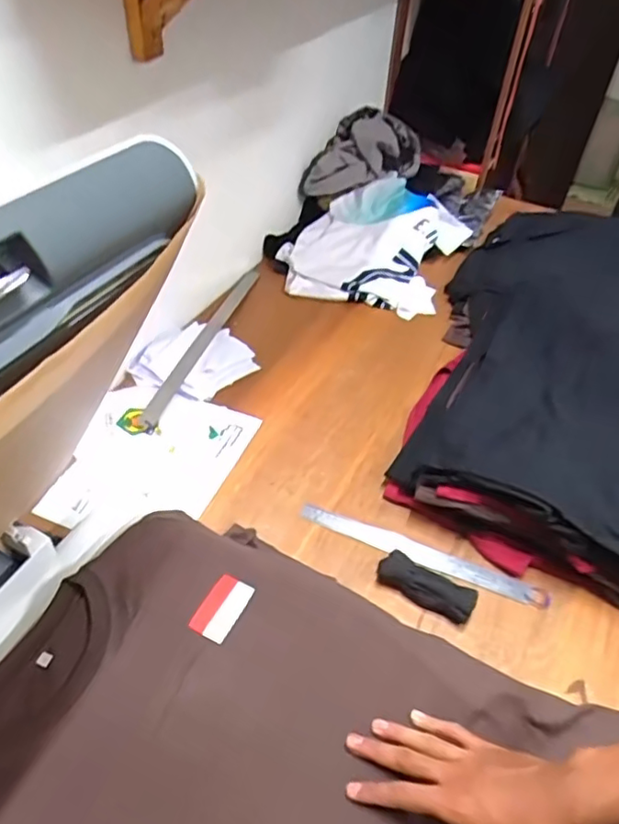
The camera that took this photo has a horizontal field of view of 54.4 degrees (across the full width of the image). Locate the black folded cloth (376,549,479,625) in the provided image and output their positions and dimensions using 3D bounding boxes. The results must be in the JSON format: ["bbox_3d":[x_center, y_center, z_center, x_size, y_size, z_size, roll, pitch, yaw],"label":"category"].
[{"bbox_3d":[0.150,0.223,0.773,0.124,0.031,0.047,24,47,15],"label":"black folded cloth"}]

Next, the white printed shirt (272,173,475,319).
[{"bbox_3d":[0.144,-0.381,1.313,0.349,0.130,0.382,19,46,11],"label":"white printed shirt"}]

